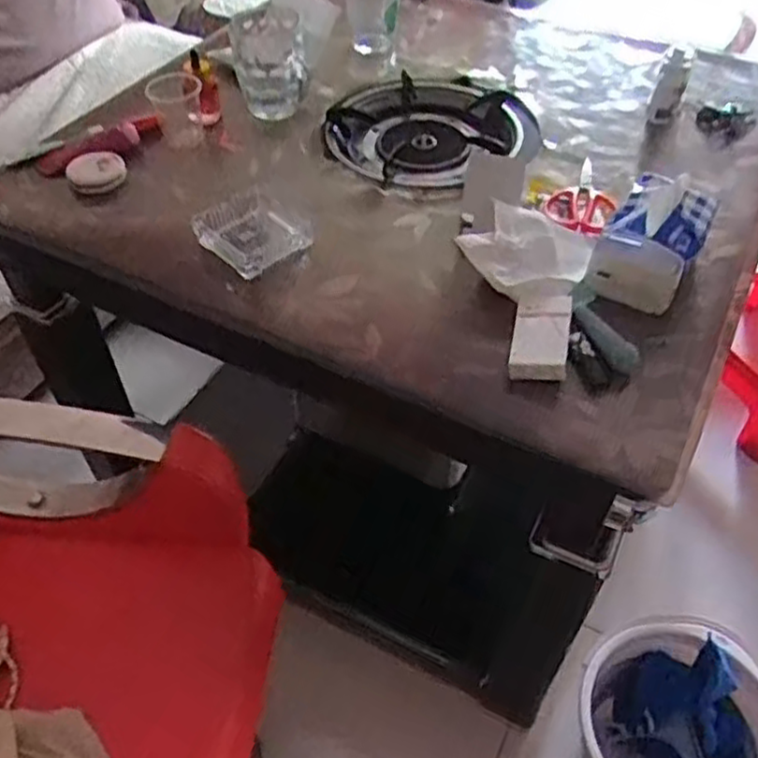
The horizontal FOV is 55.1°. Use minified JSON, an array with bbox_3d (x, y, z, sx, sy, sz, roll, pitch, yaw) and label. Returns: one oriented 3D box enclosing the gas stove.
[{"bbox_3d":[0.071,-0.347,1.022,0.283,0.077,0.288,0,48,0],"label":"gas stove"}]

